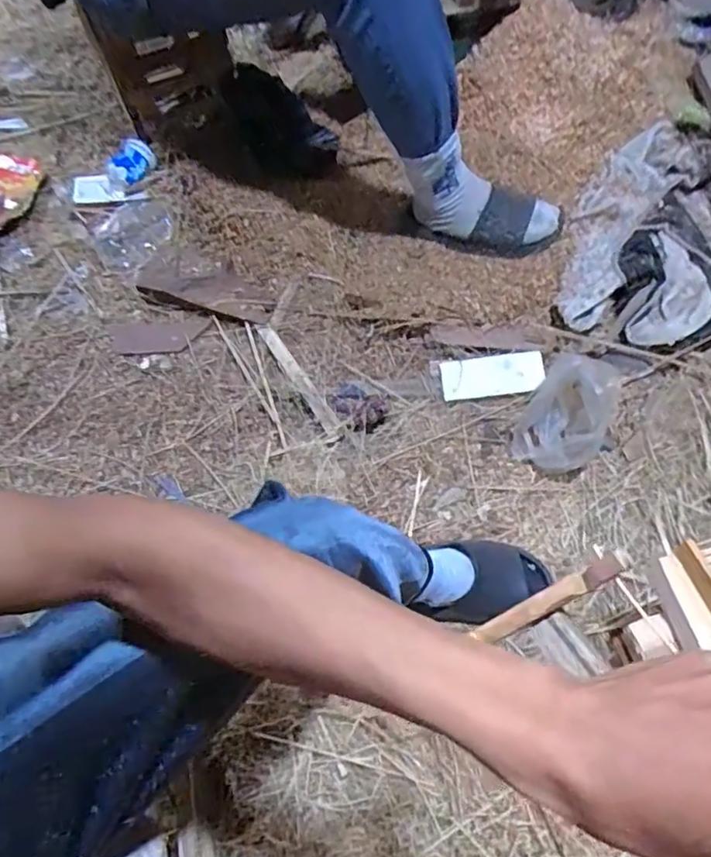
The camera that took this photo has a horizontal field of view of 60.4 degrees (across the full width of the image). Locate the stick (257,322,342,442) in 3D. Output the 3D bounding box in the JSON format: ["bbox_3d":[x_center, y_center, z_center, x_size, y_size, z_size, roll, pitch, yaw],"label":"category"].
[{"bbox_3d":[-0.090,-0.077,0.984,0.029,0.017,0.254,-28,63,-15],"label":"stick"}]

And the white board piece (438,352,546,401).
[{"bbox_3d":[0.220,-0.084,0.983,0.161,0.009,0.073,-6,60,7],"label":"white board piece"}]

